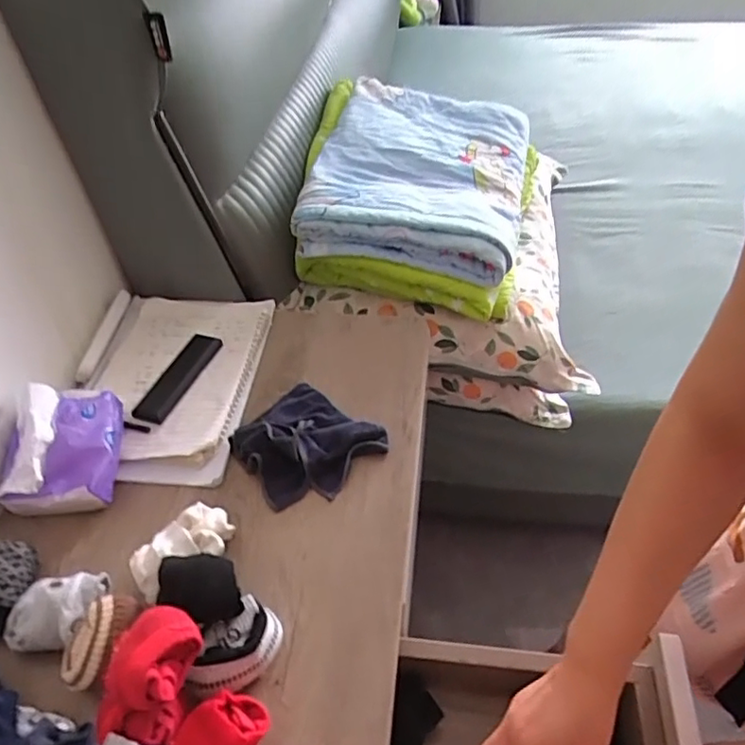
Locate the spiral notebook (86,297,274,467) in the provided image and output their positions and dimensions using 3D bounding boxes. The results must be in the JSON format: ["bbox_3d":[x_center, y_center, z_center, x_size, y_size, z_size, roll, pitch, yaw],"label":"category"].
[{"bbox_3d":[-0.251,-0.008,0.752,0.196,0.015,0.262,4,48,8],"label":"spiral notebook"}]

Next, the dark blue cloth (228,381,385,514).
[{"bbox_3d":[-0.079,0.074,0.664,0.135,0.032,0.136,-35,58,-28],"label":"dark blue cloth"}]

